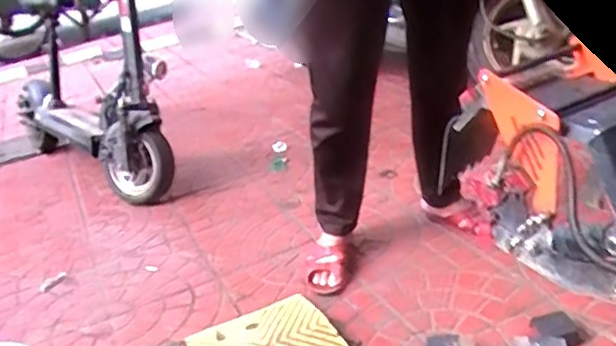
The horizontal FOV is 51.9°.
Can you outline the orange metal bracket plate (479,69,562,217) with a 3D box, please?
[{"bbox_3d":[0.225,-0.041,0.633,0.034,0.075,0.153,-16,73,-15],"label":"orange metal bracket plate"}]

